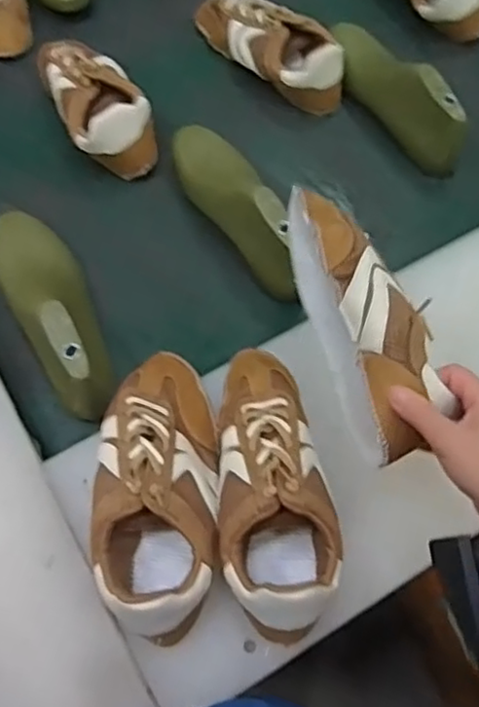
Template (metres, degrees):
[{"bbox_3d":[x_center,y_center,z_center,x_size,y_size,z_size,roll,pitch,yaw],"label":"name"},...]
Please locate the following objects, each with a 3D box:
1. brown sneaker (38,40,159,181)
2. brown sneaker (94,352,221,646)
[{"bbox_3d":[-0.173,-0.310,0.778,0.103,0.069,0.223,-25,69,-12],"label":"brown sneaker"},{"bbox_3d":[-0.067,0.102,0.532,0.099,0.093,0.237,-1,66,-2],"label":"brown sneaker"}]

